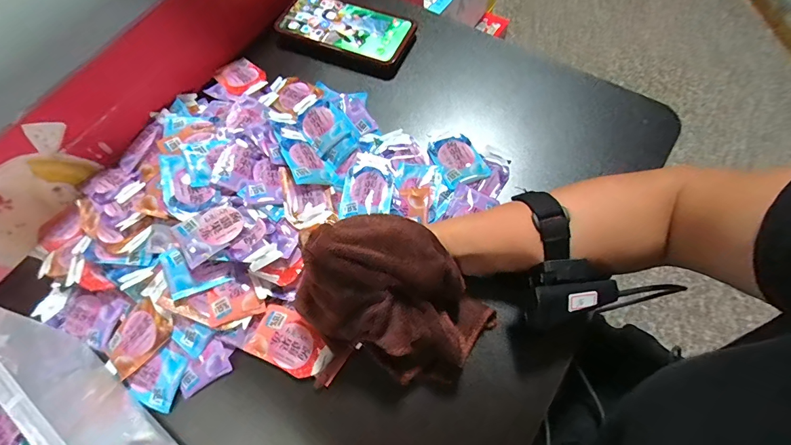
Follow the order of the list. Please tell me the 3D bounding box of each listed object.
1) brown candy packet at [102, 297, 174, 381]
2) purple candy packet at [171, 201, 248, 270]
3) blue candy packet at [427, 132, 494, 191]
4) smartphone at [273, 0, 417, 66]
[{"bbox_3d":[-0.231,0.102,0.340,0.064,0.017,0.044,-40,70,-13],"label":"brown candy packet"},{"bbox_3d":[-0.166,0.007,0.342,0.058,0.012,0.045,-41,70,-14],"label":"purple candy packet"},{"bbox_3d":[0.064,-0.070,0.403,0.047,0.014,0.070,-22,67,-6],"label":"blue candy packet"},{"bbox_3d":[-0.066,-0.249,0.482,0.164,0.012,0.085,22,69,12],"label":"smartphone"}]

